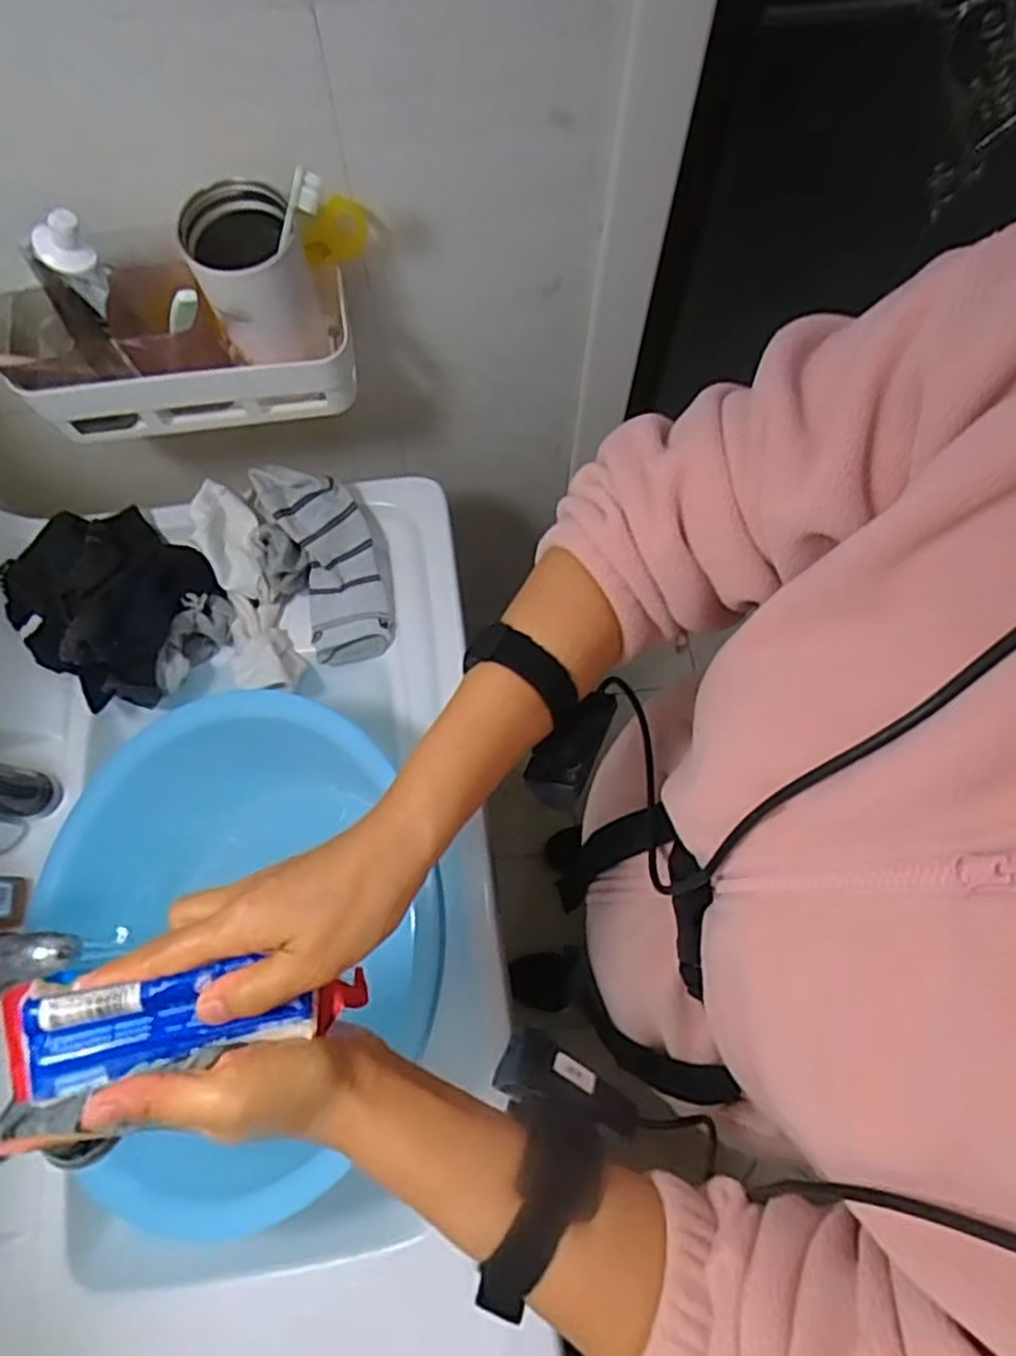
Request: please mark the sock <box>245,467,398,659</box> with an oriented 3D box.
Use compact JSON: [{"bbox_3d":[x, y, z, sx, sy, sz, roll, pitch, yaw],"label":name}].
[{"bbox_3d":[-0.167,-0.109,0.697,0.099,0.041,0.189,-21,102,-8],"label":"sock"}]

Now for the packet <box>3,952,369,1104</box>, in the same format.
[{"bbox_3d":[-0.141,0.151,0.328,0.149,0.025,0.047,-2,69,-11],"label":"packet"}]

